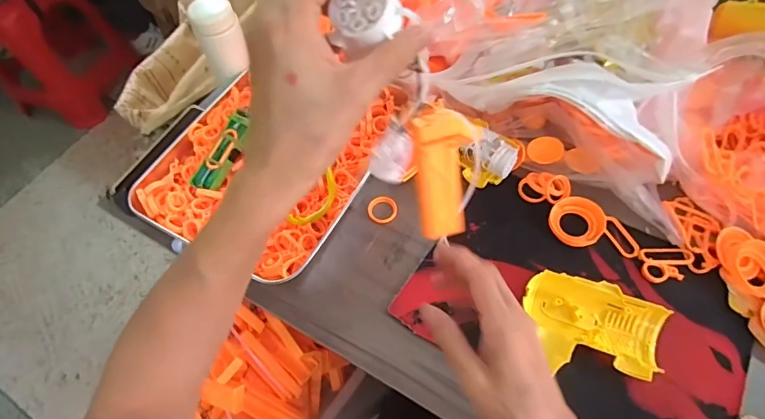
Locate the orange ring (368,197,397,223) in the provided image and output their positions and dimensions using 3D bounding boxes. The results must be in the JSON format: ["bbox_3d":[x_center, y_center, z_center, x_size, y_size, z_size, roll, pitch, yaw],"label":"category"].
[{"bbox_3d":[0.000,-0.001,0.509,0.036,0.004,0.035,-2,59,3],"label":"orange ring"}]

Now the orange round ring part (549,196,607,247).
[{"bbox_3d":[0.222,0.012,0.478,0.059,0.015,0.059,-2,59,3],"label":"orange round ring part"}]

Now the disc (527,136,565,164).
[{"bbox_3d":[0.199,-0.073,0.512,0.042,0.032,0.005,7,16,4],"label":"disc"}]

